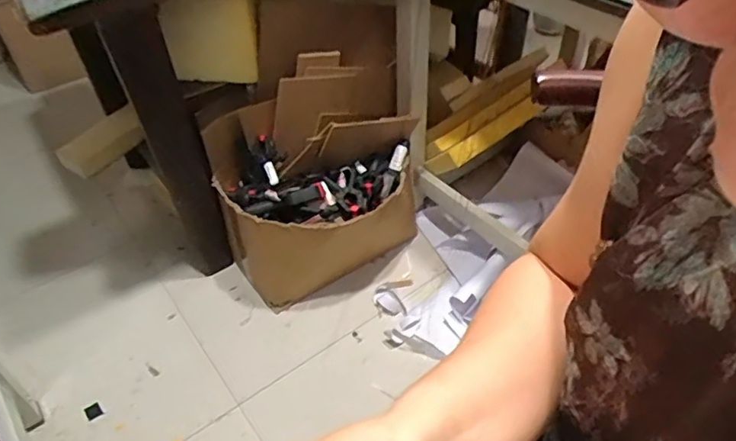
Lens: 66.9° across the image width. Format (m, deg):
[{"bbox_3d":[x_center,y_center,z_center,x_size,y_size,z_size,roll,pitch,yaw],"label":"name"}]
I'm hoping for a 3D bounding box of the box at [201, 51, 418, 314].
[{"bbox_3d":[-0.105,-0.072,1.259,0.444,0.461,0.281,-14,45,-12],"label":"box"}]

